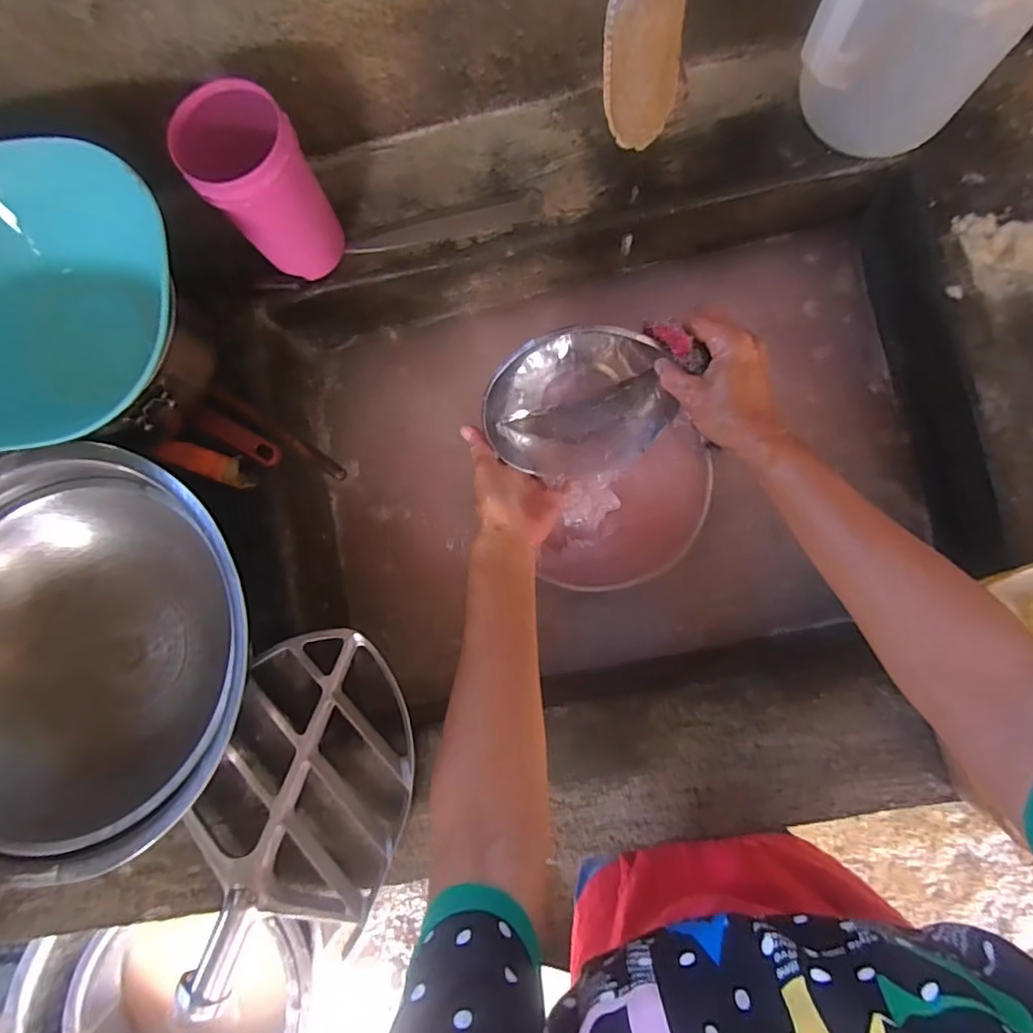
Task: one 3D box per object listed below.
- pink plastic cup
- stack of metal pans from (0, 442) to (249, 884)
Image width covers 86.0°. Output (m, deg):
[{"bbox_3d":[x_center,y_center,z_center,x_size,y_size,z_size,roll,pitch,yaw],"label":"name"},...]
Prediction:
[{"bbox_3d":[-0.205,-0.271,0.471,0.082,0.149,0.076,0,86,4],"label":"pink plastic cup"},{"bbox_3d":[-0.358,0.113,0.468,0.332,0.096,0.318,-7,85,4],"label":"stack of metal pans"}]

